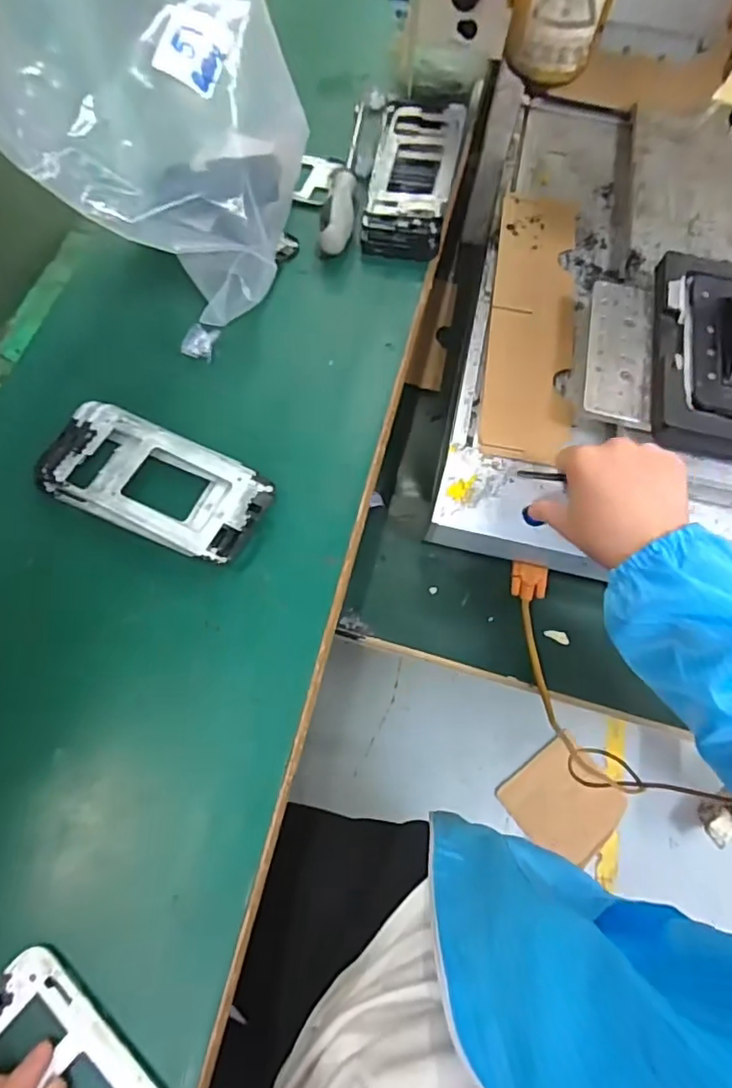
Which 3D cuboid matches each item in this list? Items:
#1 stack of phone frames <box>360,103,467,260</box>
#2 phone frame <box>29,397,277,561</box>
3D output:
[{"bbox_3d":[0.047,-0.358,0.561,0.079,0.039,0.183,11,67,3],"label":"stack of phone frames"},{"bbox_3d":[-0.157,-0.045,0.426,0.165,0.013,0.081,25,68,8],"label":"phone frame"}]

